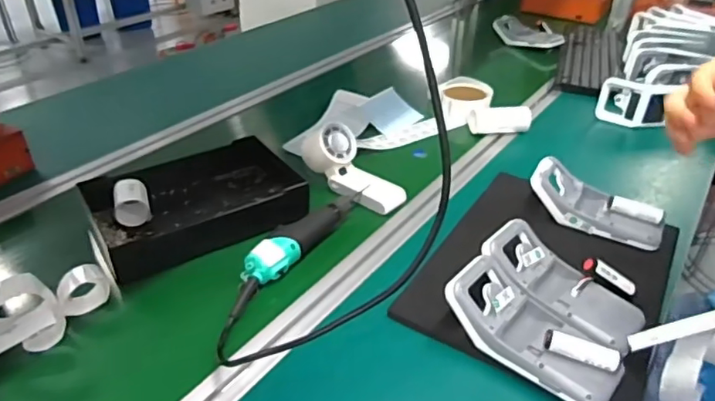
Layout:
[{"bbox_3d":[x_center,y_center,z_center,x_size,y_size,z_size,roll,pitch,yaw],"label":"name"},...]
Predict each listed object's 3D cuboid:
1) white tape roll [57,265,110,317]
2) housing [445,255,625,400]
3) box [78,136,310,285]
[{"bbox_3d":[-0.296,0.098,0.600,0.050,0.030,0.054,-17,38,-25],"label":"white tape roll"},{"bbox_3d":[0.166,0.131,0.537,0.083,0.041,0.177,-28,58,-36],"label":"housing"},{"bbox_3d":[-0.213,-0.001,0.745,0.262,0.067,0.174,-17,38,-25],"label":"box"}]

